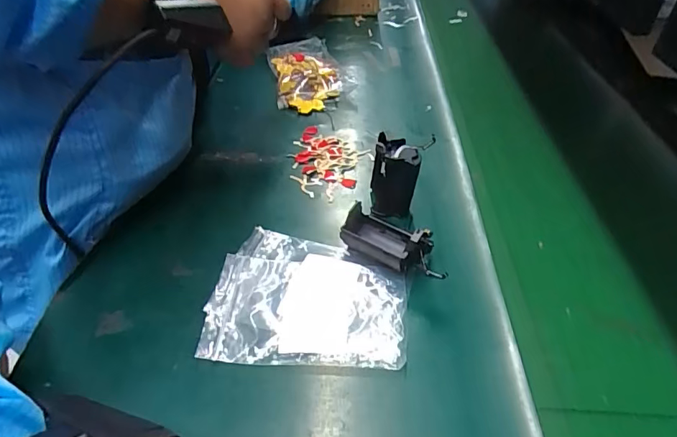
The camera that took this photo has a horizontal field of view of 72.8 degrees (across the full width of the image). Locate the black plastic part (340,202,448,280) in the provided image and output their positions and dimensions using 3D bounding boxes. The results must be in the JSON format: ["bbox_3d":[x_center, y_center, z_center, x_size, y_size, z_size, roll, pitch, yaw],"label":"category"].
[{"bbox_3d":[0.048,0.016,0.398,0.097,0.036,0.060,24,46,26],"label":"black plastic part"}]

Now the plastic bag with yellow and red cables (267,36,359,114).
[{"bbox_3d":[-0.036,-0.219,0.676,0.120,0.038,0.194,-8,41,-9],"label":"plastic bag with yellow and red cables"}]

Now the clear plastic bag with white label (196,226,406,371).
[{"bbox_3d":[-0.023,0.059,0.371,0.148,0.011,0.130,2,40,3],"label":"clear plastic bag with white label"}]

